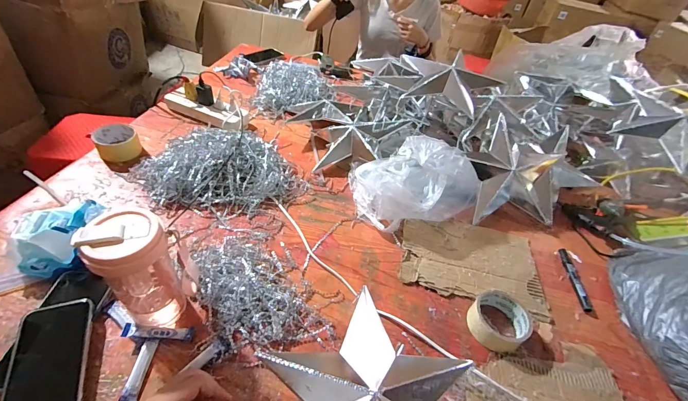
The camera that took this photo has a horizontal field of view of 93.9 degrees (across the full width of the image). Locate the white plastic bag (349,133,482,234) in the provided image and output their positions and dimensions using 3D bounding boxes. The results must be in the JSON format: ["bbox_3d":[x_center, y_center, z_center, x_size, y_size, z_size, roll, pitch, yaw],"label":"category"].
[{"bbox_3d":[0.156,-0.043,0.662,0.264,0.136,0.164,-5,45,-14],"label":"white plastic bag"}]

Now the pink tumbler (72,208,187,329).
[{"bbox_3d":[-0.263,0.096,0.418,0.072,0.171,0.080,38,51,27],"label":"pink tumbler"}]

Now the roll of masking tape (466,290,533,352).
[{"bbox_3d":[0.243,0.187,0.503,0.090,0.038,0.085,5,44,-5],"label":"roll of masking tape"}]

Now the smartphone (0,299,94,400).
[{"bbox_3d":[-0.365,0.199,0.398,0.078,0.013,0.153,-8,55,-19],"label":"smartphone"}]

